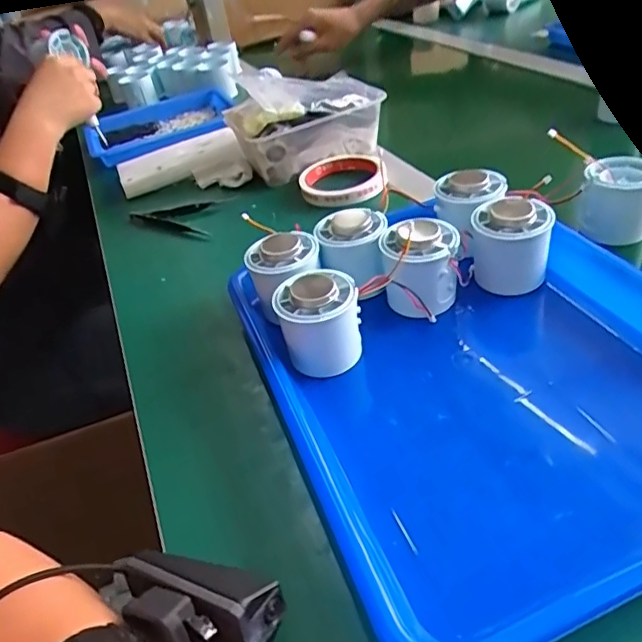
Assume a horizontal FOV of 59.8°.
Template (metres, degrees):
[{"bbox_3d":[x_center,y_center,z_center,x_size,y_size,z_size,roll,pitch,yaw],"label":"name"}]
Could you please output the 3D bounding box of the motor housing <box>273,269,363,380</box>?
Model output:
[{"bbox_3d":[-0.002,0.004,0.374,0.054,0.062,0.060,-11,36,-2],"label":"motor housing"}]

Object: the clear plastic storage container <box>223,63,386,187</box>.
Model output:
[{"bbox_3d":[-0.018,-0.241,0.657,0.169,0.082,0.139,-16,37,-8],"label":"clear plastic storage container"}]

